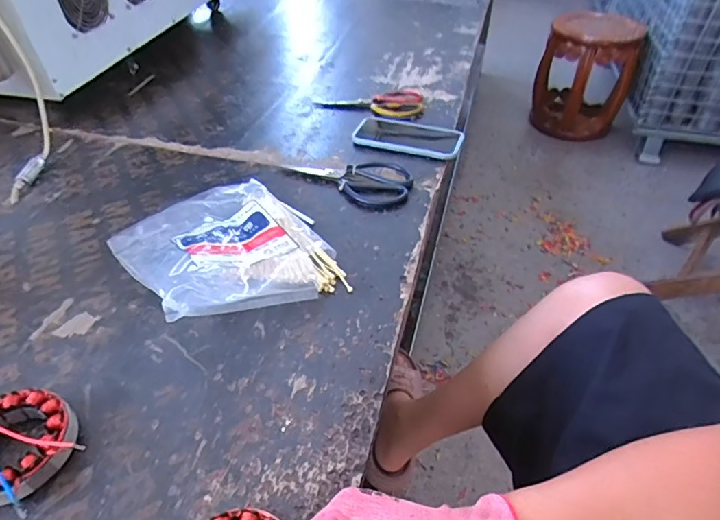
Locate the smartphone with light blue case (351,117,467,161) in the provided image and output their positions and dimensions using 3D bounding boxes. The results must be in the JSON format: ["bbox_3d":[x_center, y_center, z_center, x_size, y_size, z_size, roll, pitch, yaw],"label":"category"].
[{"bbox_3d":[0.077,-0.199,0.745,0.170,0.008,0.094,12,45,12],"label":"smartphone with light blue case"}]

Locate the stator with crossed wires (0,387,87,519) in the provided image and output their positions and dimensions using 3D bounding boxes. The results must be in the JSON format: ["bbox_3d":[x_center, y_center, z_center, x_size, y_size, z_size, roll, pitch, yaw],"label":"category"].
[{"bbox_3d":[-0.302,0.140,0.382,0.162,0.035,0.091,24,48,22],"label":"stator with crossed wires"}]

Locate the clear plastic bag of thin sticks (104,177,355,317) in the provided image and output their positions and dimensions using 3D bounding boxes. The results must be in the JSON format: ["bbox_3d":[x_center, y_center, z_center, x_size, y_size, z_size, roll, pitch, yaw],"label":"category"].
[{"bbox_3d":[-0.157,-0.029,0.534,0.202,0.068,0.247,-27,50,-26],"label":"clear plastic bag of thin sticks"}]

